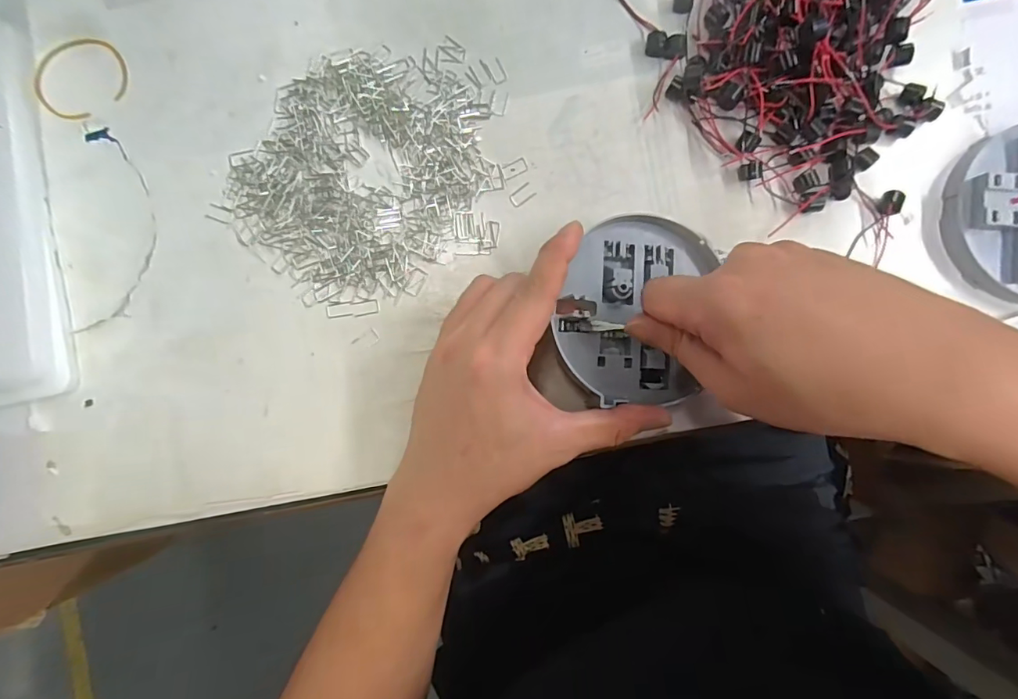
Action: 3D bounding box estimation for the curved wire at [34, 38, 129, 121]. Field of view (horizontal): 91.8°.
[{"bbox_3d":[-0.266,-0.167,0.305,0.058,0.004,0.049,-10,88,1],"label":"curved wire"}]

